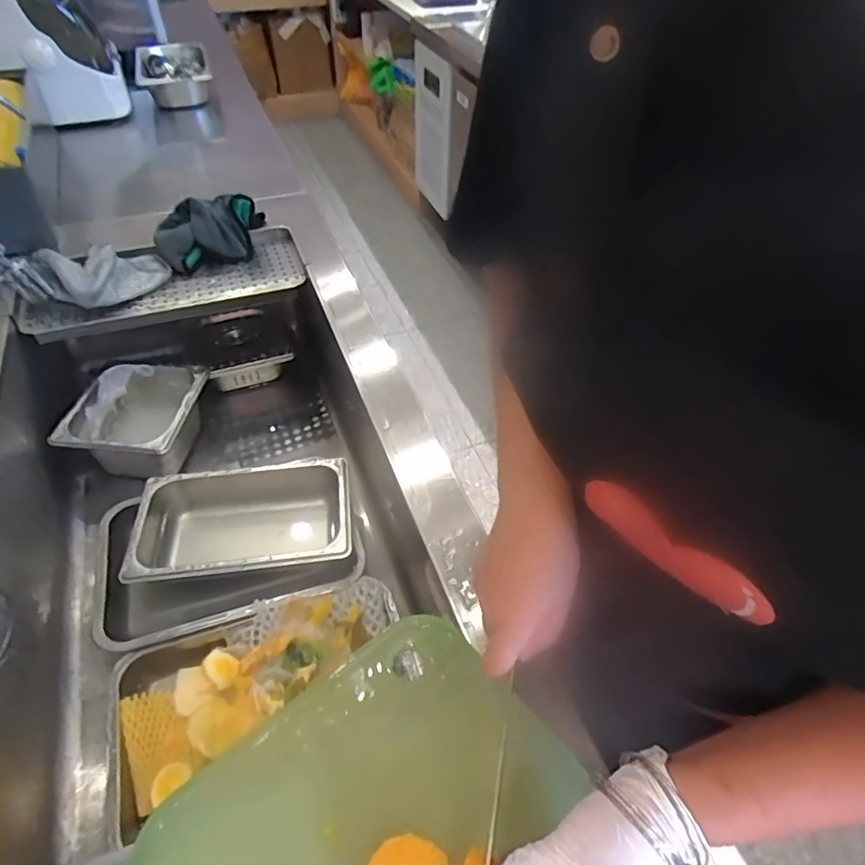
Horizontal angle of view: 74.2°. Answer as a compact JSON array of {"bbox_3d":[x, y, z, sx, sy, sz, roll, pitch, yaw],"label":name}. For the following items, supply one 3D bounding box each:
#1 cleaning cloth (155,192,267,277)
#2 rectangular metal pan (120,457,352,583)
[{"bbox_3d":[-0.349,-0.314,0.896,0.167,0.066,0.112,-12,49,-12],"label":"cleaning cloth"},{"bbox_3d":[-0.231,0.120,0.723,0.252,0.078,0.157,-6,48,-6],"label":"rectangular metal pan"}]

